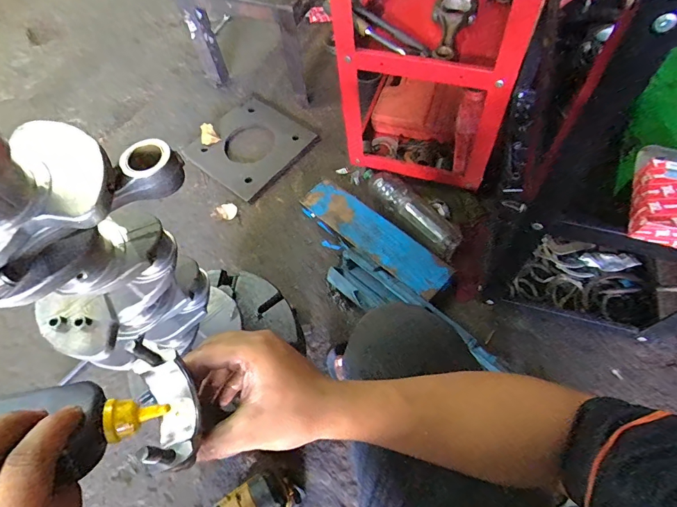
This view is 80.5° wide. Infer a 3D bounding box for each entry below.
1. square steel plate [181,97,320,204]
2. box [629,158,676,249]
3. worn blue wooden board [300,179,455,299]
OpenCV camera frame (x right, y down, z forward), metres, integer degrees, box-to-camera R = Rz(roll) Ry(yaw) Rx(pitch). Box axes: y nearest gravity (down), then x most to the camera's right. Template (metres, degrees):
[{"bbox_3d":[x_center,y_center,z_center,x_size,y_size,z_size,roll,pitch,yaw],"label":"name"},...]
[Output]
[{"bbox_3d":[-0.263,-0.334,1.206,0.314,0.025,0.309,37,71,20],"label":"square steel plate"},{"bbox_3d":[0.474,-0.075,0.569,0.097,0.039,0.131,23,67,15],"label":"box"},{"bbox_3d":[0.092,-0.046,1.002,0.419,0.032,0.109,40,72,21],"label":"worn blue wooden board"}]

